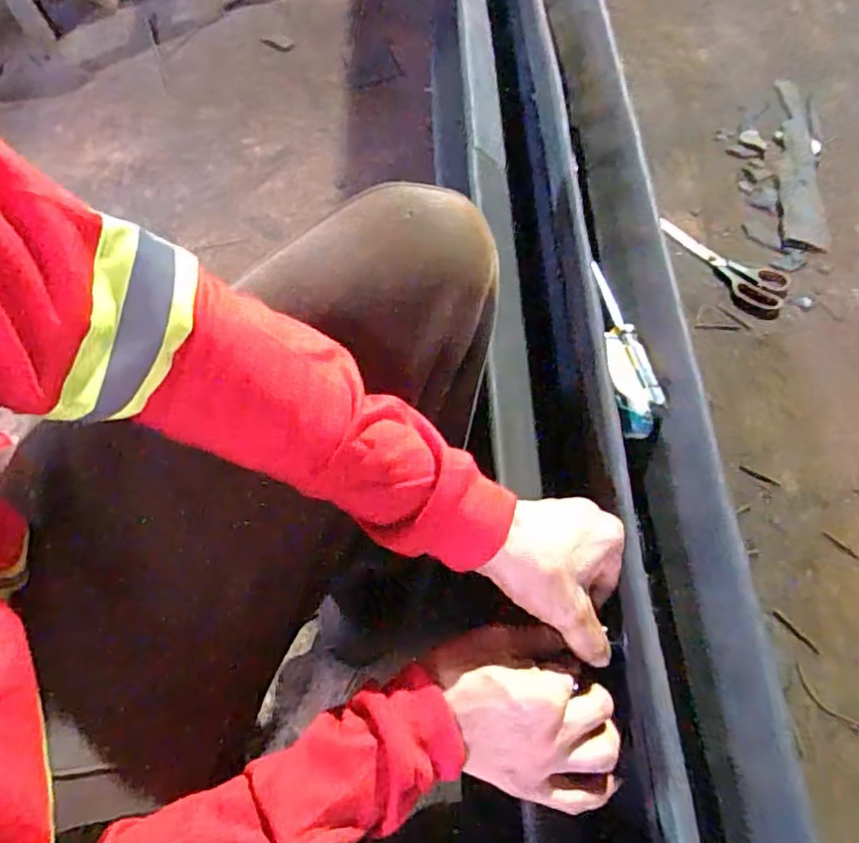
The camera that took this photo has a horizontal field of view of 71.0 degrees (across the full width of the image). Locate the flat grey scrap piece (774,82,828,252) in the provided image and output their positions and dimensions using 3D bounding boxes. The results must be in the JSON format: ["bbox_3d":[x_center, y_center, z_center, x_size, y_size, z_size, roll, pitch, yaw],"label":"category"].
[{"bbox_3d":[0.574,-0.403,0.939,0.063,0.028,0.327,7,66,6],"label":"flat grey scrap piece"}]

